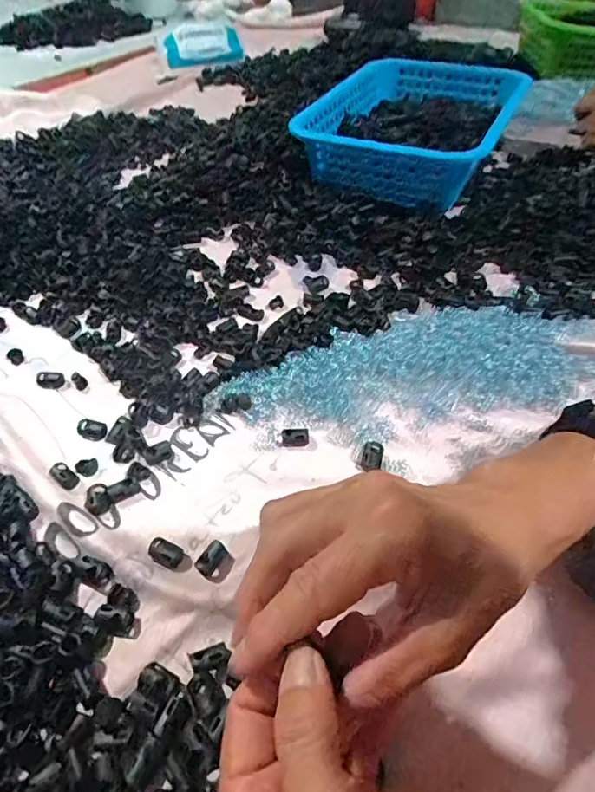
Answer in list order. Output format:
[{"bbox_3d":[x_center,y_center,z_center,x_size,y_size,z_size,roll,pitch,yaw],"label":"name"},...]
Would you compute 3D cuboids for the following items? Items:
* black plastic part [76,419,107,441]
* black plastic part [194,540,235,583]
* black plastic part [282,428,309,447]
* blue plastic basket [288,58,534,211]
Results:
[{"bbox_3d":[-0.154,0.025,0.365,0.021,0.009,0.014,14,50,12],"label":"black plastic part"},{"bbox_3d":[-0.049,0.100,0.295,0.018,0.008,0.019,23,53,19],"label":"black plastic part"},{"bbox_3d":[-0.001,0.030,0.356,0.019,0.007,0.012,2,49,2],"label":"black plastic part"},{"bbox_3d":[0.141,-0.334,0.608,0.205,0.076,0.295,22,52,18],"label":"blue plastic basket"}]

